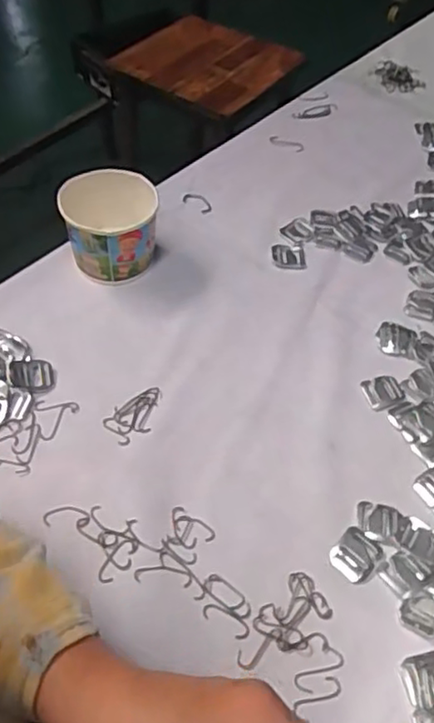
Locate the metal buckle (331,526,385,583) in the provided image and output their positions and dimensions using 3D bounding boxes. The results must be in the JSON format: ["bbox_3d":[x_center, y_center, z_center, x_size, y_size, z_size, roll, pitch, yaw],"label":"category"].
[{"bbox_3d":[0.104,0.144,0.464,0.032,0.004,0.036,38,60,24],"label":"metal buckle"}]

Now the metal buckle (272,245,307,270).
[{"bbox_3d":[0.076,-0.111,0.659,0.034,0.005,0.031,0,53,-2],"label":"metal buckle"}]

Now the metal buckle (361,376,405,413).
[{"bbox_3d":[0.148,0.027,0.554,0.034,0.004,0.032,-13,54,-12],"label":"metal buckle"}]

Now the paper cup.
[{"bbox_3d":[-0.104,-0.133,0.621,0.086,0.077,0.088,1,53,-1],"label":"paper cup"}]

